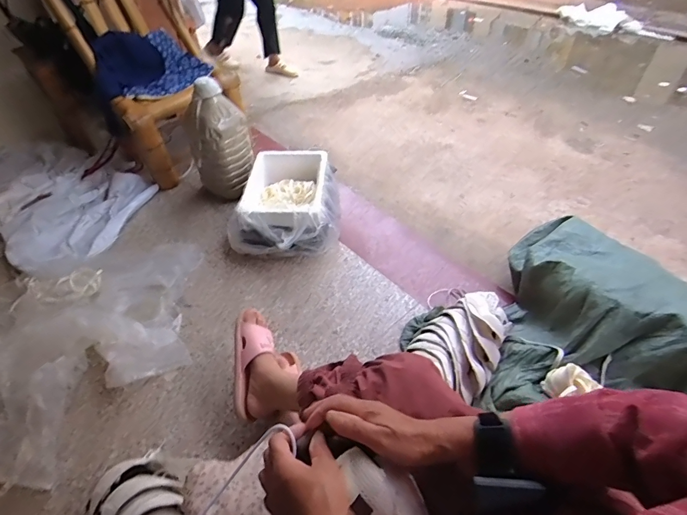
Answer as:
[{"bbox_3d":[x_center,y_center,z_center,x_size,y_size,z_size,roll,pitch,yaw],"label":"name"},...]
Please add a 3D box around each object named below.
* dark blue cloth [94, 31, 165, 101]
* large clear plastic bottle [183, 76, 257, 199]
[{"bbox_3d":[-0.796,-0.719,1.385,0.211,0.143,0.260,-14,48,-10],"label":"dark blue cloth"},{"bbox_3d":[-0.433,-0.401,1.312,0.207,0.380,0.174,-18,49,-13],"label":"large clear plastic bottle"}]

